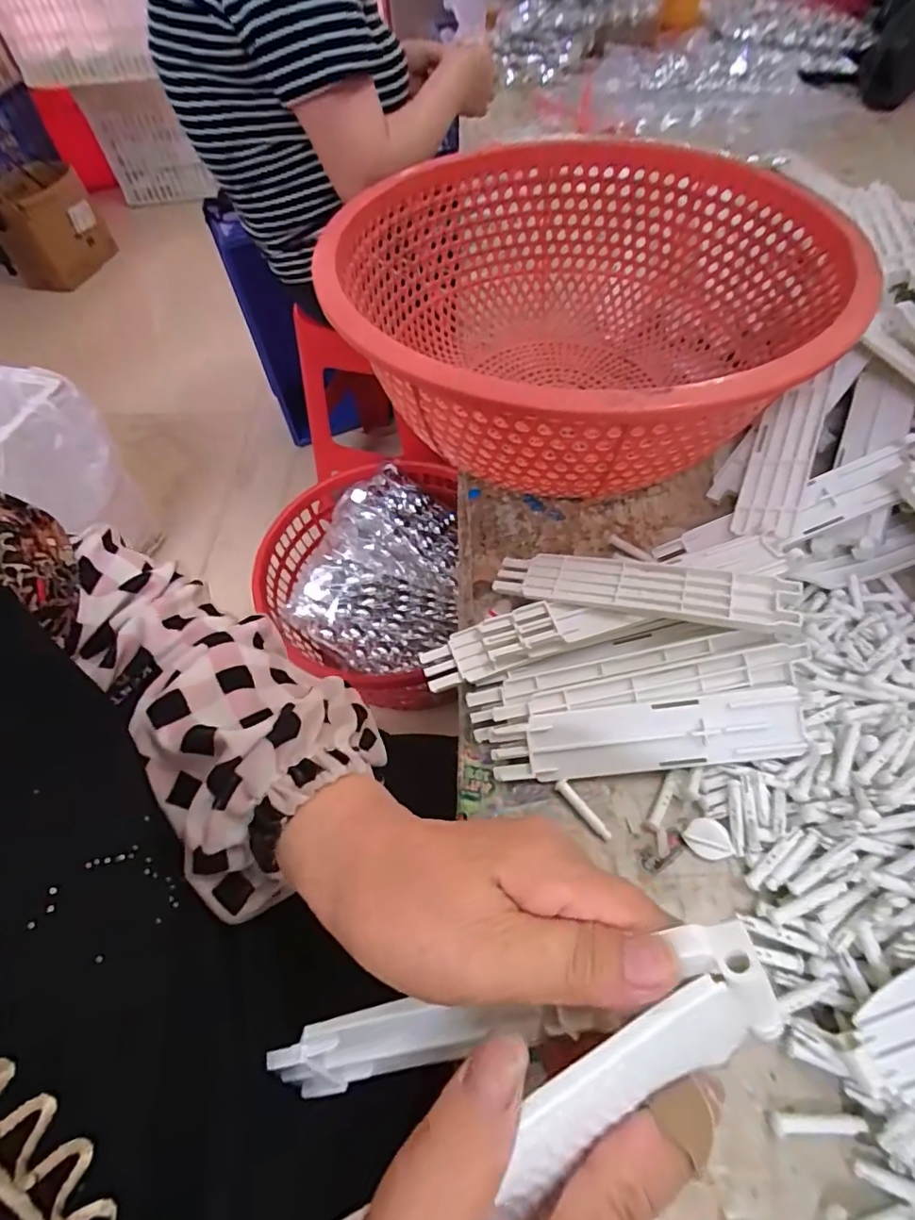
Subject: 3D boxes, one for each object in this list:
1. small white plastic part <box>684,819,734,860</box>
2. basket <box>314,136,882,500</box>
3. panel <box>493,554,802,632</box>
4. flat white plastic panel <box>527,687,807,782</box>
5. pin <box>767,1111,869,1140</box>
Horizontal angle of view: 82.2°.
[{"bbox_3d":[0.136,0.125,0.287,0.023,0.004,0.021,0,57,1],"label":"small white plastic part"},{"bbox_3d":[0.090,-0.236,0.430,0.365,0.140,0.389,0,57,1],"label":"basket"},{"bbox_3d":[0.113,-0.015,0.339,0.178,0.006,0.041,9,55,24],"label":"panel"},{"bbox_3d":[0.116,0.073,0.299,0.147,0.004,0.038,-8,90,6],"label":"flat white plastic panel"},{"bbox_3d":[0.153,0.219,0.223,0.039,0.005,0.007,0,57,1],"label":"pin"}]

